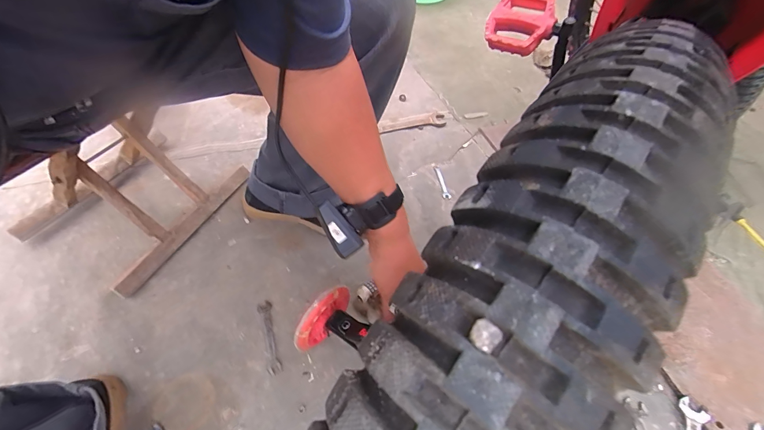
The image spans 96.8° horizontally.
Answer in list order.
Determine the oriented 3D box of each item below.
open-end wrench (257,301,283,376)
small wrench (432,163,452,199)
[{"bbox_3d":[-0.181,0.193,0.544,0.022,0.008,0.120,-15,55,-16],"label":"open-end wrench"},{"bbox_3d":[0.137,-0.078,0.786,0.017,0.006,0.109,-5,53,-9],"label":"small wrench"}]

